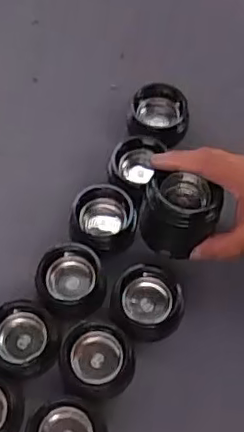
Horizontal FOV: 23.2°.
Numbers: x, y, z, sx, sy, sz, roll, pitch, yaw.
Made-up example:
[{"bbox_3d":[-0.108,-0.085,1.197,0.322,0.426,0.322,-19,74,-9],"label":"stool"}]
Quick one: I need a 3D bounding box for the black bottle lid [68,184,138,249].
[{"bbox_3d":[-0.017,0.001,0.604,0.063,0.034,0.065,6,63,4],"label":"black bottle lid"}]

